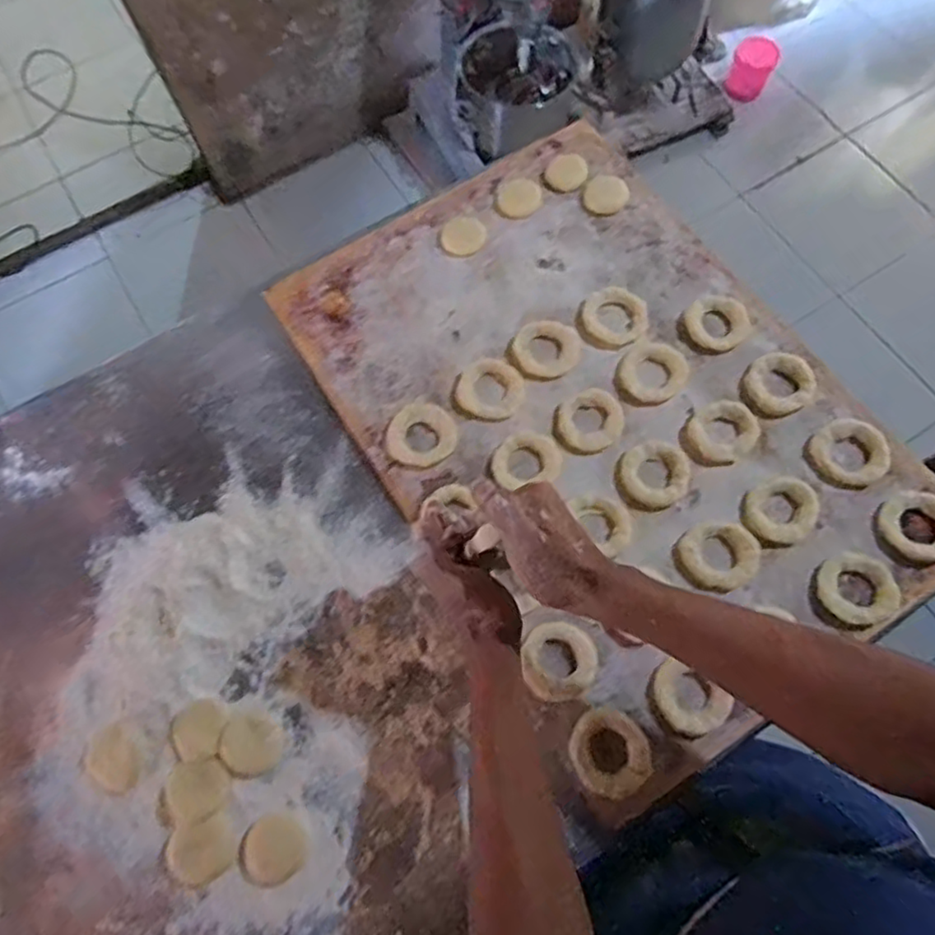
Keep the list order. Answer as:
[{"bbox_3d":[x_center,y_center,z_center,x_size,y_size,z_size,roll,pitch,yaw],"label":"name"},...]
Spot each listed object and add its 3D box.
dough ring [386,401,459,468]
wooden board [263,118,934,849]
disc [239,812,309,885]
[{"bbox_3d":[-0.045,-0.031,0.615,0.065,0.006,0.061,-1,70,2],"label":"dough ring"},{"bbox_3d":[0.122,-0.060,0.621,0.415,0.020,0.587,-31,72,-8],"label":"wooden board"},{"bbox_3d":[-0.152,0.298,0.508,0.049,0.005,0.047,-1,70,2],"label":"disc"}]

